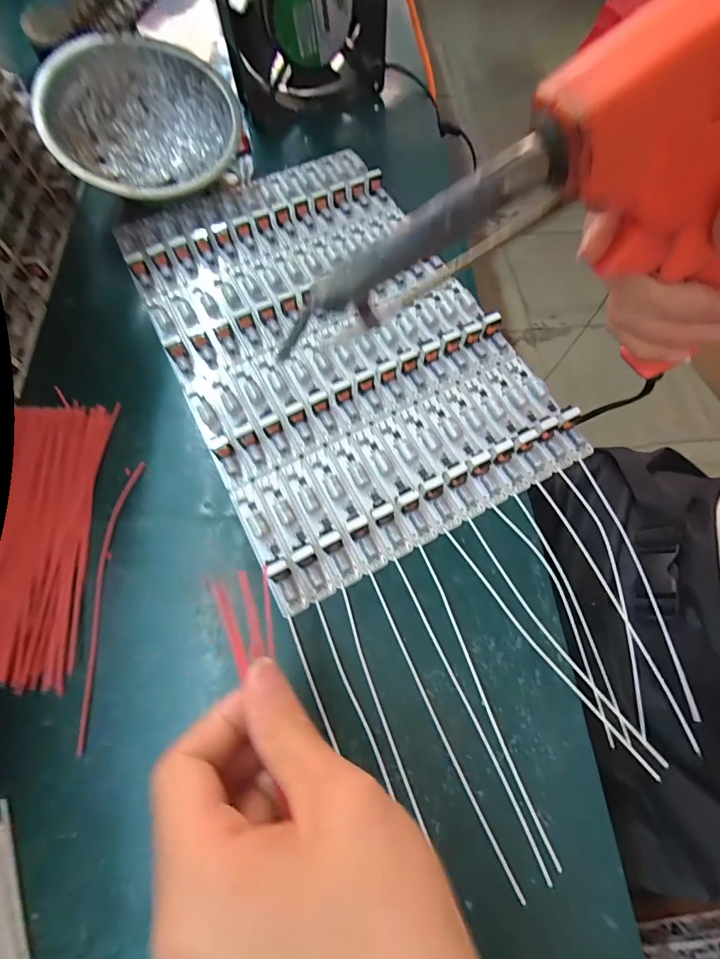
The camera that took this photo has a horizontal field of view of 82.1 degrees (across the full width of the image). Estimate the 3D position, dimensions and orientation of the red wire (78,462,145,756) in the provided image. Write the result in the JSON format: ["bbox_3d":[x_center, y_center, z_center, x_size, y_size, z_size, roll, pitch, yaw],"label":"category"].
[{"bbox_3d":[-0.130,0.057,0.211,0.012,0.004,0.139,0,68,0],"label":"red wire"}]

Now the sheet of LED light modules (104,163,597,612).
[{"bbox_3d":[-0.024,-0.099,0.263,0.189,0.016,0.299,-27,71,-10],"label":"sheet of LED light modules"}]

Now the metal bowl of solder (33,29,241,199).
[{"bbox_3d":[-0.150,-0.250,0.296,0.125,0.052,0.134,0,68,0],"label":"metal bowl of solder"}]

